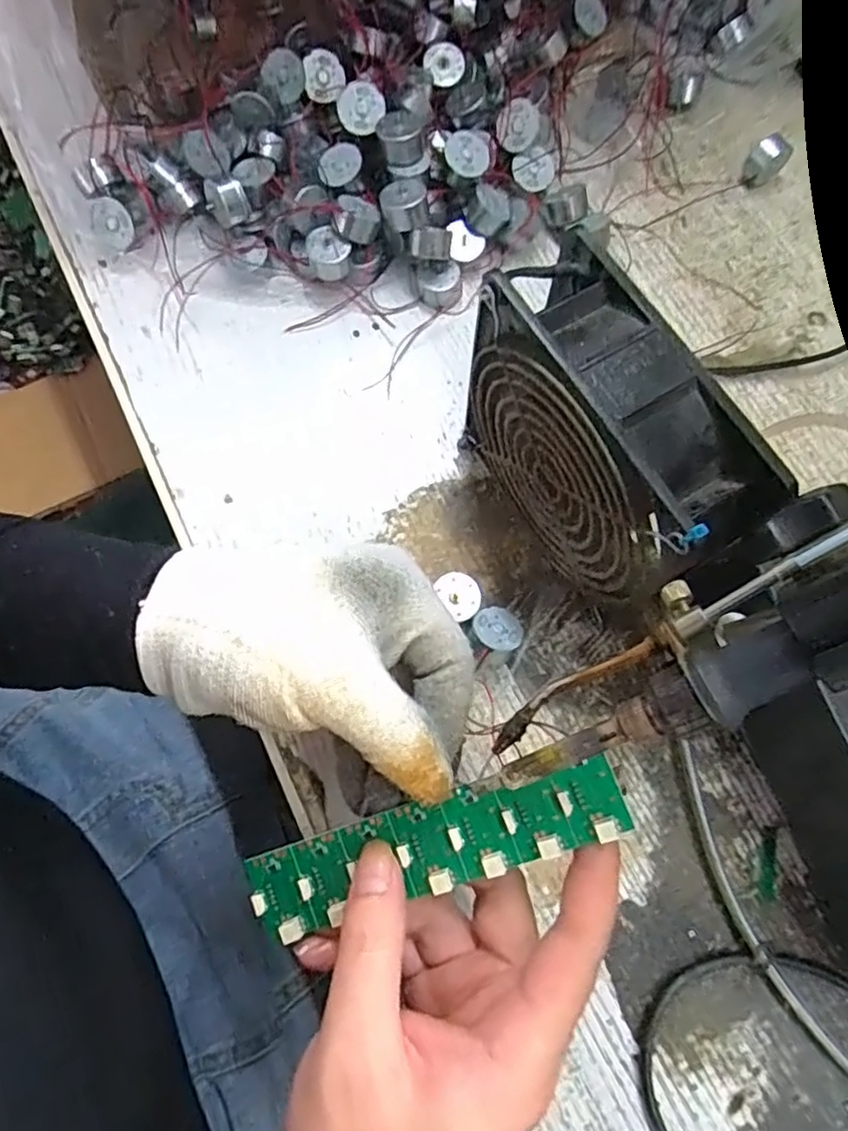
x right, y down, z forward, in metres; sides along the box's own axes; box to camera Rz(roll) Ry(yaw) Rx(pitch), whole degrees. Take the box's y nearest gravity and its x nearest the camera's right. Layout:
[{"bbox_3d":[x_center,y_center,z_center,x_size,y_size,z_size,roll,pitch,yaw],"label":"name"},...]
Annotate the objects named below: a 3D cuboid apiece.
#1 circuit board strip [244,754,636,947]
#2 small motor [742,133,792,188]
[{"bbox_3d":[0.001,0.099,0.225,0.136,0.005,0.030,-20,74,11],"label":"circuit board strip"},{"bbox_3d":[0.200,-0.236,0.379,0.025,0.022,0.015,-36,77,-10],"label":"small motor"}]

